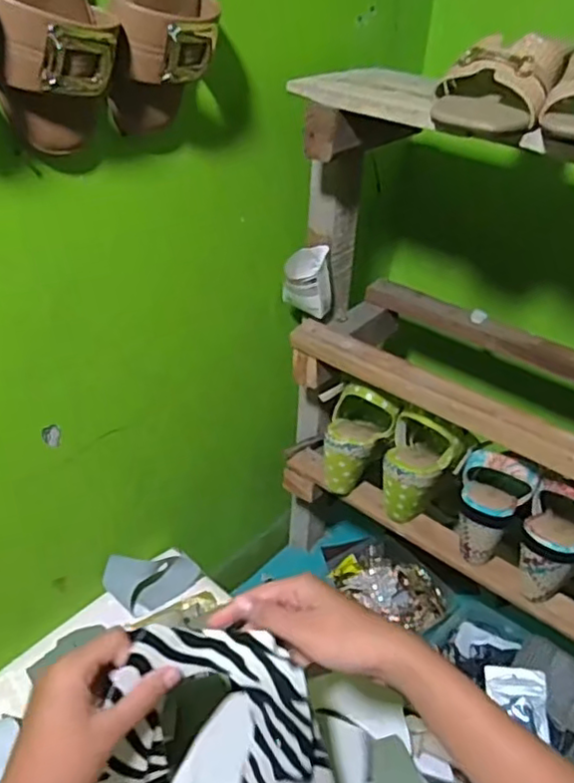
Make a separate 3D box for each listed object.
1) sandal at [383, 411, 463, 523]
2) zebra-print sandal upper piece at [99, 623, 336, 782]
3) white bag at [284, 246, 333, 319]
[{"bbox_3d":[0.158,0.088,0.761,0.083,0.129,0.079,13,36,13],"label":"sandal"},{"bbox_3d":[-0.052,0.231,0.436,0.140,0.113,0.100,-11,38,-21],"label":"zebra-print sandal upper piece"},{"bbox_3d":[0.025,-0.131,0.777,0.060,0.076,0.045,8,35,6],"label":"white bag"}]

